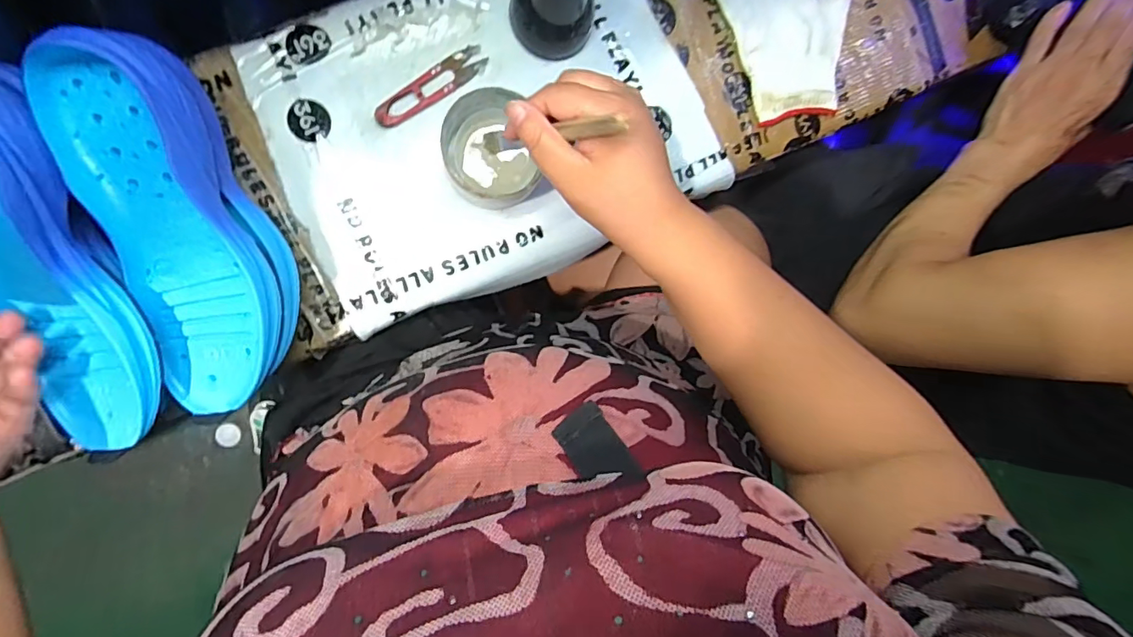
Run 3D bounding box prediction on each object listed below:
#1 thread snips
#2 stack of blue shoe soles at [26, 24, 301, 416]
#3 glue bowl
[{"bbox_3d":[-0.111,-0.190,0.418,0.102,0.005,0.024,-36,100,-7],"label":"thread snips"},{"bbox_3d":[-0.246,-0.054,0.337,0.090,0.042,0.229,-13,112,-9],"label":"stack of blue shoe soles"},{"bbox_3d":[-0.063,-0.132,0.406,0.070,0.045,0.084,-11,97,-11],"label":"glue bowl"}]

